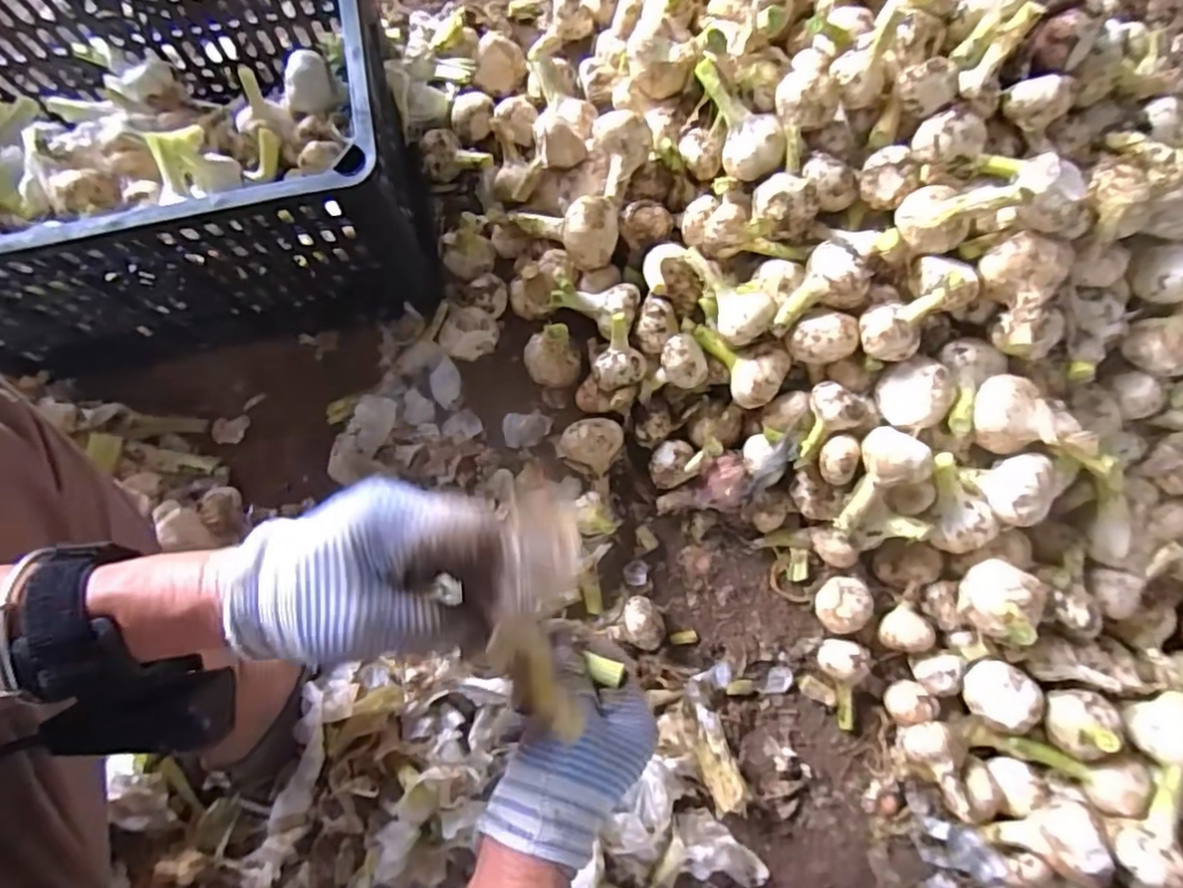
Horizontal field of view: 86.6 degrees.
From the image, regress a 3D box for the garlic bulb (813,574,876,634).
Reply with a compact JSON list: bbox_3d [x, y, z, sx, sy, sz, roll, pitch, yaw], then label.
[{"bbox_3d":[0.238,0.153,0.600,0.045,0.043,0.050,5,77,-1],"label":"garlic bulb"}]

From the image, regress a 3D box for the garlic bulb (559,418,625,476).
[{"bbox_3d":[0.001,-0.001,0.620,0.055,0.053,0.050,23,78,3],"label":"garlic bulb"}]

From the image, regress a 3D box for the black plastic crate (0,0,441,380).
[{"bbox_3d":[-0.397,-0.261,0.578,0.439,0.247,0.306,-10,78,-4],"label":"black plastic crate"}]

